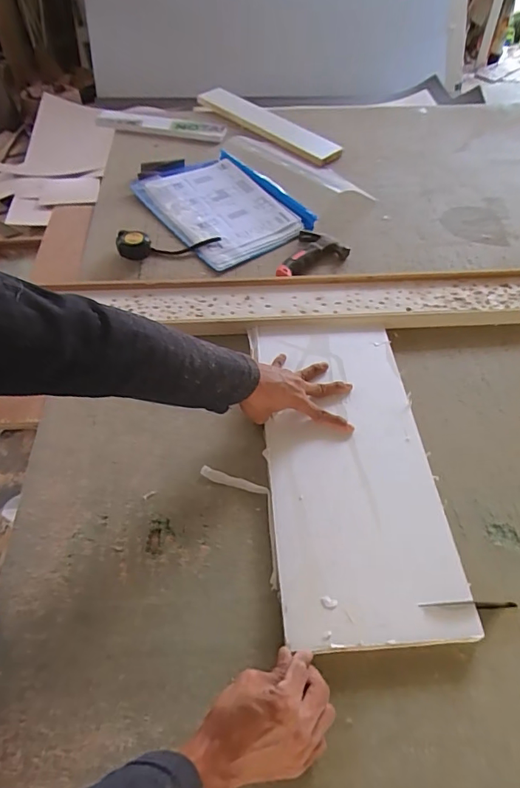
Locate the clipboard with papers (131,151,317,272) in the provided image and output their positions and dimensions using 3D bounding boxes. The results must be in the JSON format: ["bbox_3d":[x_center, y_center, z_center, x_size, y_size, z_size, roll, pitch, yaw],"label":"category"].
[{"bbox_3d":[-0.077,-0.412,1.016,0.261,0.028,0.348,-31,60,-21],"label":"clipboard with papers"}]

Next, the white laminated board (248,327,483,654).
[{"bbox_3d":[0.119,0.083,0.641,0.223,0.019,0.463,-1,53,-1],"label":"white laminated board"}]

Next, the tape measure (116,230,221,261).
[{"bbox_3d":[-0.178,-0.297,0.916,0.200,0.047,0.044,-12,54,-9],"label":"tape measure"}]

